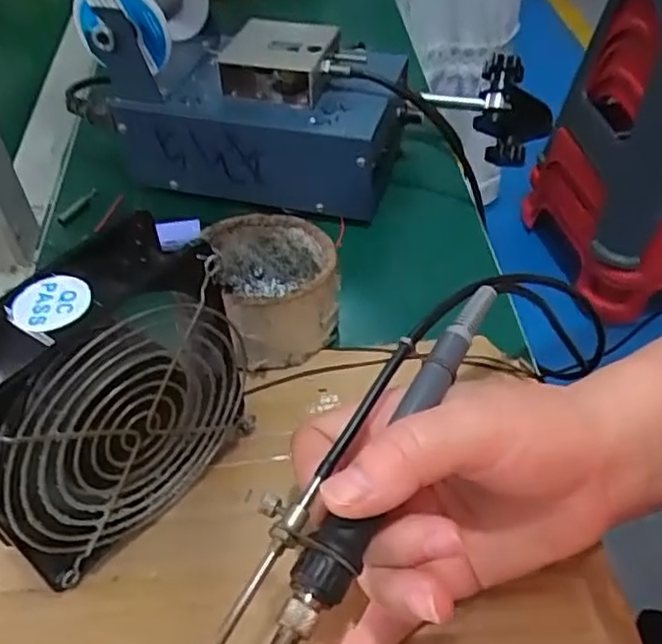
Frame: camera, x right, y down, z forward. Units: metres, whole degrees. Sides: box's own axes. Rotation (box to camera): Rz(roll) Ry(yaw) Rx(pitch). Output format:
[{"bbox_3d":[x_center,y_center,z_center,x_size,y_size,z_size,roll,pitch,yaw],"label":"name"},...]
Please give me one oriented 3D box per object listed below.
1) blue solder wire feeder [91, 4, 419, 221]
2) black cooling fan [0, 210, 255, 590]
[{"bbox_3d":[-0.053,-0.157,0.494,0.210,0.097,0.112,15,50,15],"label":"blue solder wire feeder"},{"bbox_3d":[-0.098,0.037,0.289,0.055,0.120,0.121,29,55,25],"label":"black cooling fan"}]

